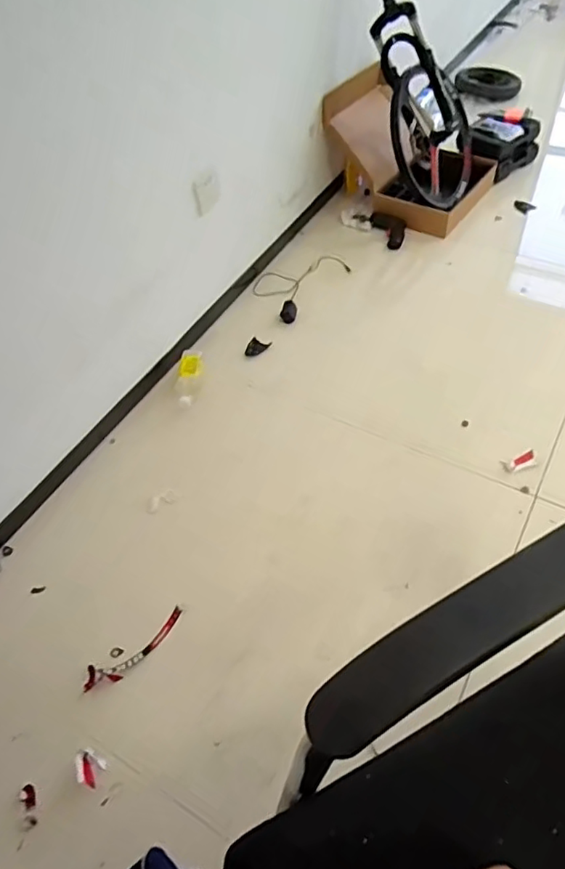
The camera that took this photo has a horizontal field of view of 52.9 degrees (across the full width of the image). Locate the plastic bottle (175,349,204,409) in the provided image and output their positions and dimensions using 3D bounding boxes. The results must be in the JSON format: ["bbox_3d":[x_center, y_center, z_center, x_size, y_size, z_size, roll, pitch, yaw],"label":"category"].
[{"bbox_3d":[-0.229,-0.144,1.416,0.057,0.038,0.172,-1,57,3],"label":"plastic bottle"}]

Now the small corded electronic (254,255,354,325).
[{"bbox_3d":[0.047,-0.449,1.650,0.201,0.025,0.298,33,61,28],"label":"small corded electronic"}]

